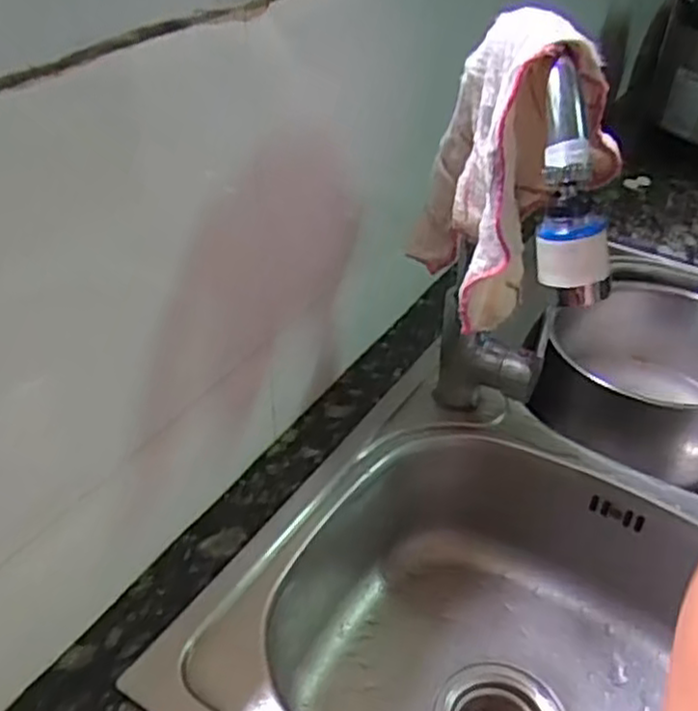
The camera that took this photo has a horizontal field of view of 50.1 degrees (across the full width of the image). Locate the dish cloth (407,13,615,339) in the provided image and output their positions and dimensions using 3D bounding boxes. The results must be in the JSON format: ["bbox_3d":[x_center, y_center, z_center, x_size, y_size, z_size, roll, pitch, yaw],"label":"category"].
[{"bbox_3d":[0.114,-0.134,0.524,0.113,0.190,0.146,-9,40,-13],"label":"dish cloth"}]

